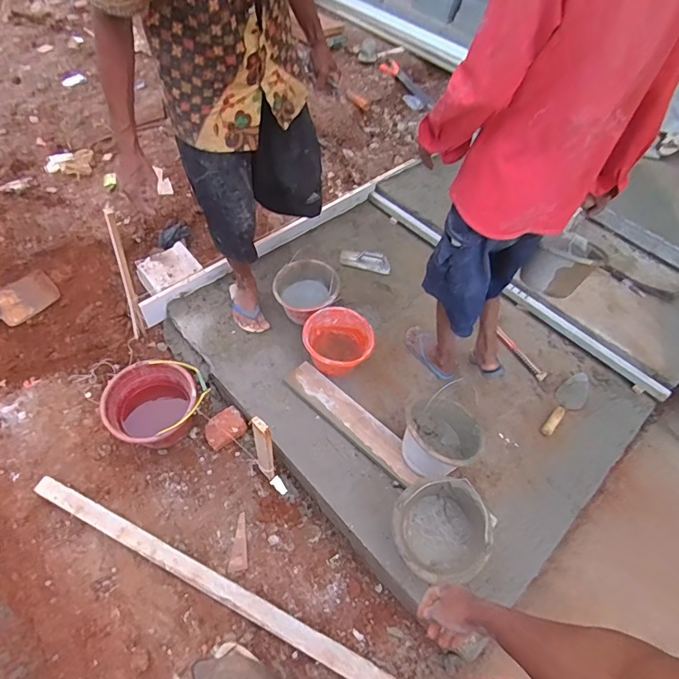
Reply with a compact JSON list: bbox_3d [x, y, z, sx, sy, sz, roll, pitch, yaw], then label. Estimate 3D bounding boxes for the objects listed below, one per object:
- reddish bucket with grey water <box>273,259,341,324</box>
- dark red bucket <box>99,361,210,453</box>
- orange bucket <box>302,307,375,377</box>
[{"bbox_3d":[-0.130,-0.165,1.710,0.239,0.163,0.227,4,51,-5],"label":"reddish bucket with grey water"},{"bbox_3d":[-0.610,0.229,1.509,0.276,0.203,0.287,4,51,-5],"label":"dark red bucket"},{"bbox_3d":[-0.004,0.015,1.577,0.235,0.142,0.225,4,51,-5],"label":"orange bucket"}]

